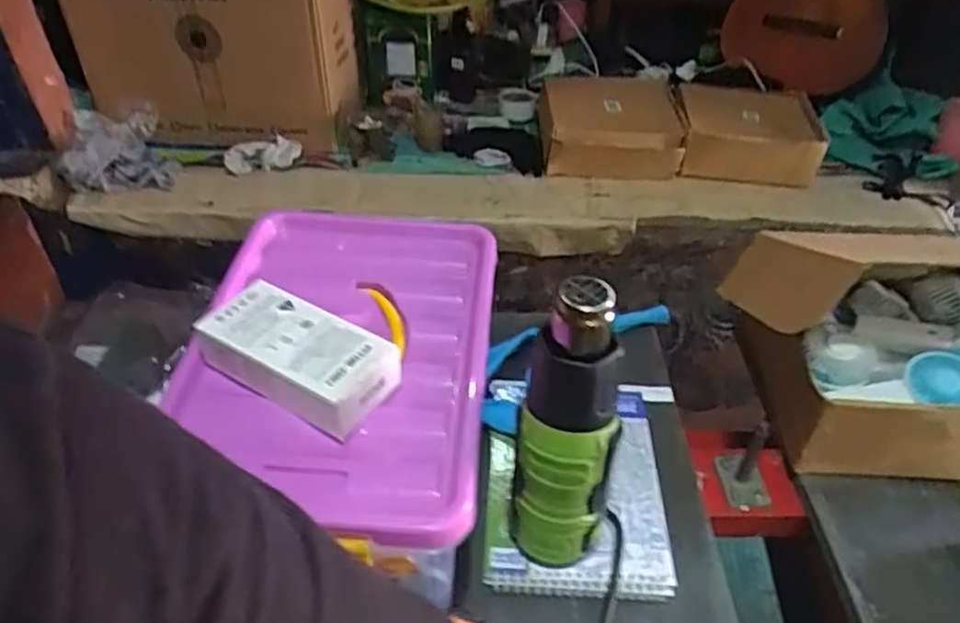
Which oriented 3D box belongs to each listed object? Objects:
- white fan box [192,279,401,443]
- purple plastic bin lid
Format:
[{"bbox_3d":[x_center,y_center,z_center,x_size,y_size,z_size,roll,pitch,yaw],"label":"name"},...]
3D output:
[{"bbox_3d":[-0.139,0.033,0.542,0.149,0.042,0.074,21,44,23],"label":"white fan box"},{"bbox_3d":[-0.112,0.025,0.584,0.236,0.033,0.346,3,40,3],"label":"purple plastic bin lid"}]

